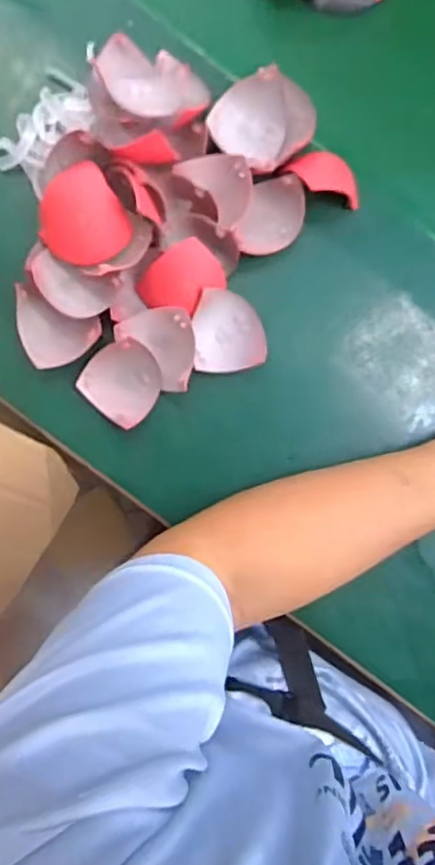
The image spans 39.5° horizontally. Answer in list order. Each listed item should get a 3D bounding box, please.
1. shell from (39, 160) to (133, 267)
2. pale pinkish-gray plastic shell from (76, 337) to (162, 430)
[{"bbox_3d":[-0.096,-0.150,0.426,0.058,0.023,0.062,0,89,-5],"label":"shell"},{"bbox_3d":[-0.068,-0.038,0.436,0.054,0.023,0.055,0,89,-5],"label":"pale pinkish-gray plastic shell"}]

